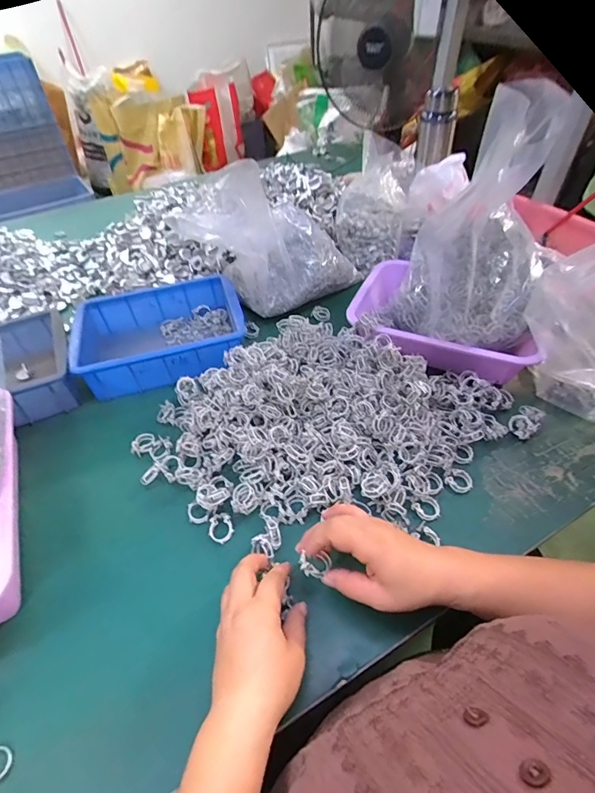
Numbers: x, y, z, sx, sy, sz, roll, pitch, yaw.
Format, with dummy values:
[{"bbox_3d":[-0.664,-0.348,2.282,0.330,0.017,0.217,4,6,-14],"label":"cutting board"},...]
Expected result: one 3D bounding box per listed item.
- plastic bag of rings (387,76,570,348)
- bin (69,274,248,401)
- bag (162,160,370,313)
[{"bbox_3d":[0.223,-0.201,0.497,0.170,0.276,0.145,11,49,13],"label":"plastic bag of rings"},{"bbox_3d":[-0.211,-0.099,0.638,0.250,0.072,0.184,-11,48,-8],"label":"bin"},{"bbox_3d":[-0.045,-0.280,0.684,0.240,0.178,0.203,32,56,28],"label":"bag"}]

